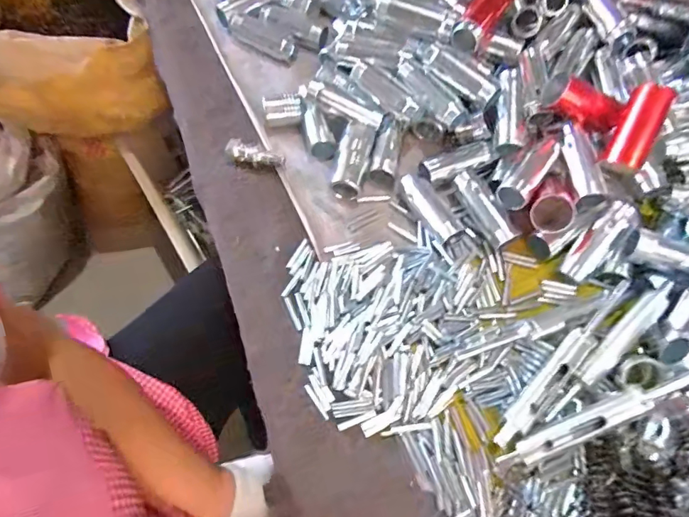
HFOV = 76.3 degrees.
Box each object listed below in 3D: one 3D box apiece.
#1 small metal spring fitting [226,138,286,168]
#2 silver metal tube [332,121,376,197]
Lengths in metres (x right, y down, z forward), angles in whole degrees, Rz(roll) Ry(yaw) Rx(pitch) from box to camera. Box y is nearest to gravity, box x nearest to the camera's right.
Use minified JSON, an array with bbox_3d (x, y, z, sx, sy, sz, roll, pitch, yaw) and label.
[{"bbox_3d":[-0.078,-0.089,0.381,0.053,0.015,0.016,16,67,6],"label":"small metal spring fitting"},{"bbox_3d":[0.008,-0.085,0.380,0.025,0.025,0.064,14,67,6],"label":"silver metal tube"}]

